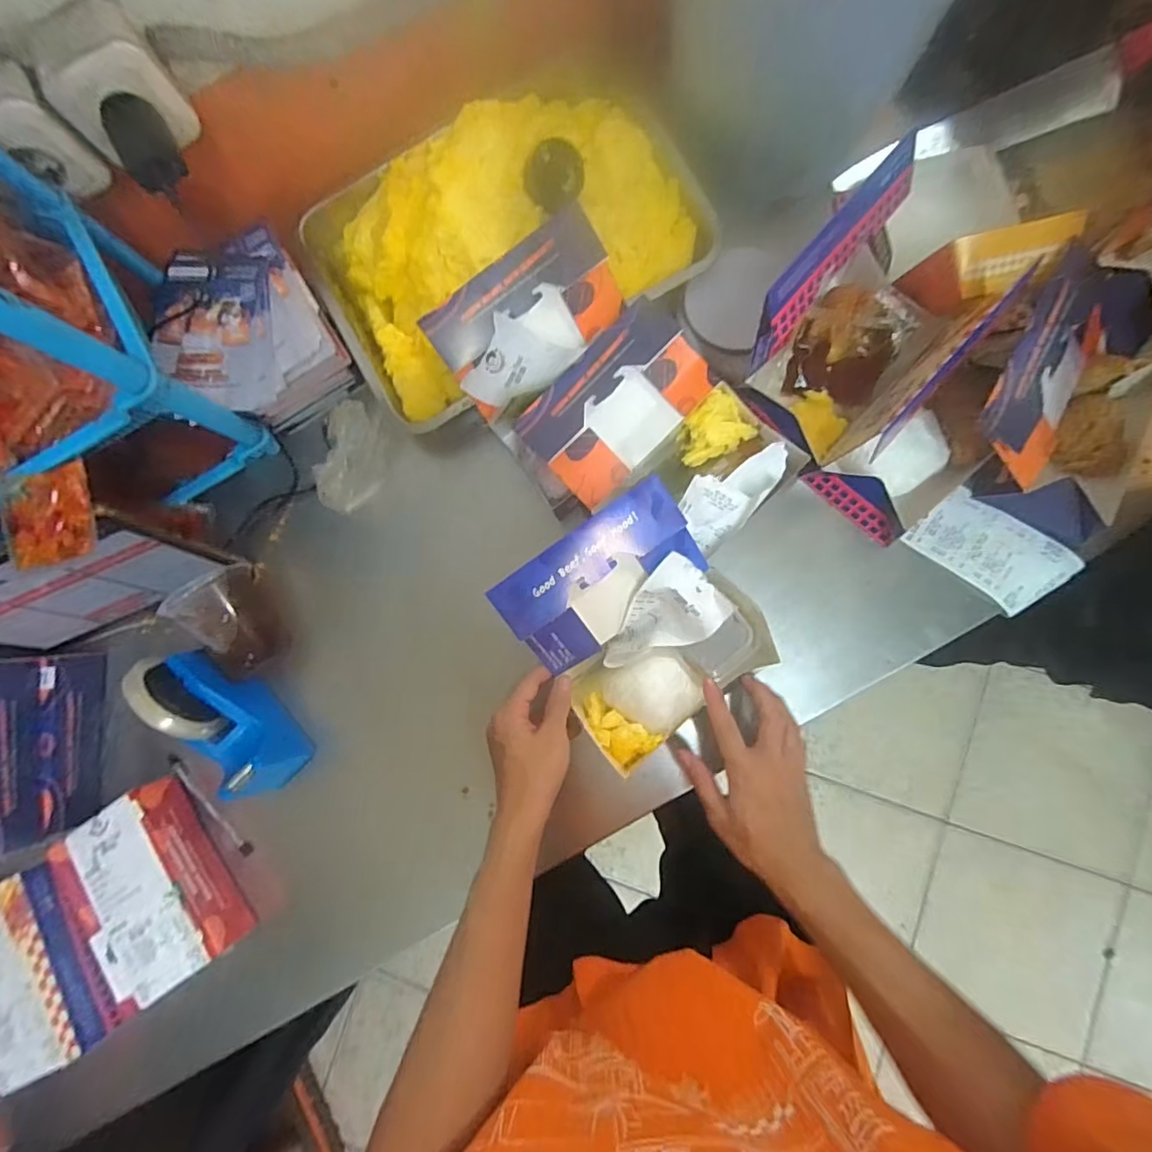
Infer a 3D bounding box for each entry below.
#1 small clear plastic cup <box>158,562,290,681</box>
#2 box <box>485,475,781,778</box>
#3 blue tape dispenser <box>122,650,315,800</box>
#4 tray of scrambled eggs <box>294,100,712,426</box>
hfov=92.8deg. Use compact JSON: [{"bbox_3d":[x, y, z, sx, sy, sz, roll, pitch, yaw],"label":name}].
[{"bbox_3d":[-0.345,0.049,0.561,0.083,0.070,0.102,-40,83,1],"label":"small clear plastic cup"},{"bbox_3d":[0.055,0.046,0.489,0.180,0.085,0.191,-36,83,1],"label":"box"},{"bbox_3d":[-0.347,0.145,0.535,0.065,0.085,0.177,-45,107,0],"label":"blue tape dispenser"},{"bbox_3d":[-0.081,-0.354,0.563,0.378,0.061,0.282,-30,83,2],"label":"tray of scrambled eggs"}]

